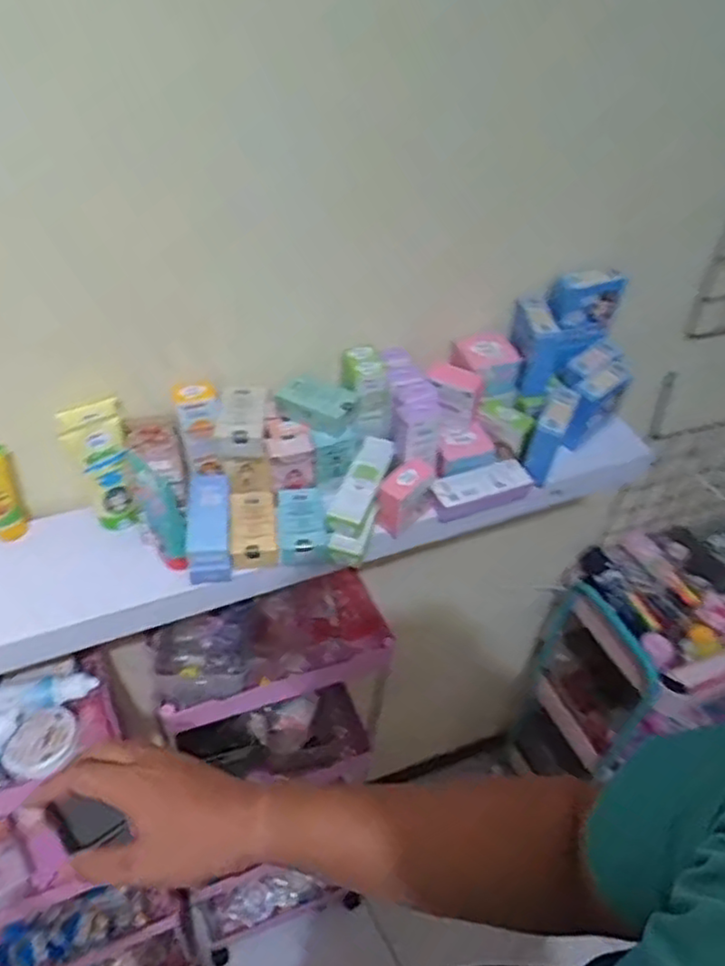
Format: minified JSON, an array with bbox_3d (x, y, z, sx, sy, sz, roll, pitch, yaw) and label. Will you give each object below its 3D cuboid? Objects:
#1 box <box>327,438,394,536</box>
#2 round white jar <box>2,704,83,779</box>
[{"bbox_3d":[0.001,0.001,0.765,0.036,0.033,0.129,14,42,10],"label":"box"},{"bbox_3d":[-0.356,0.291,0.782,0.078,0.032,0.060,-31,73,-27],"label":"round white jar"}]

